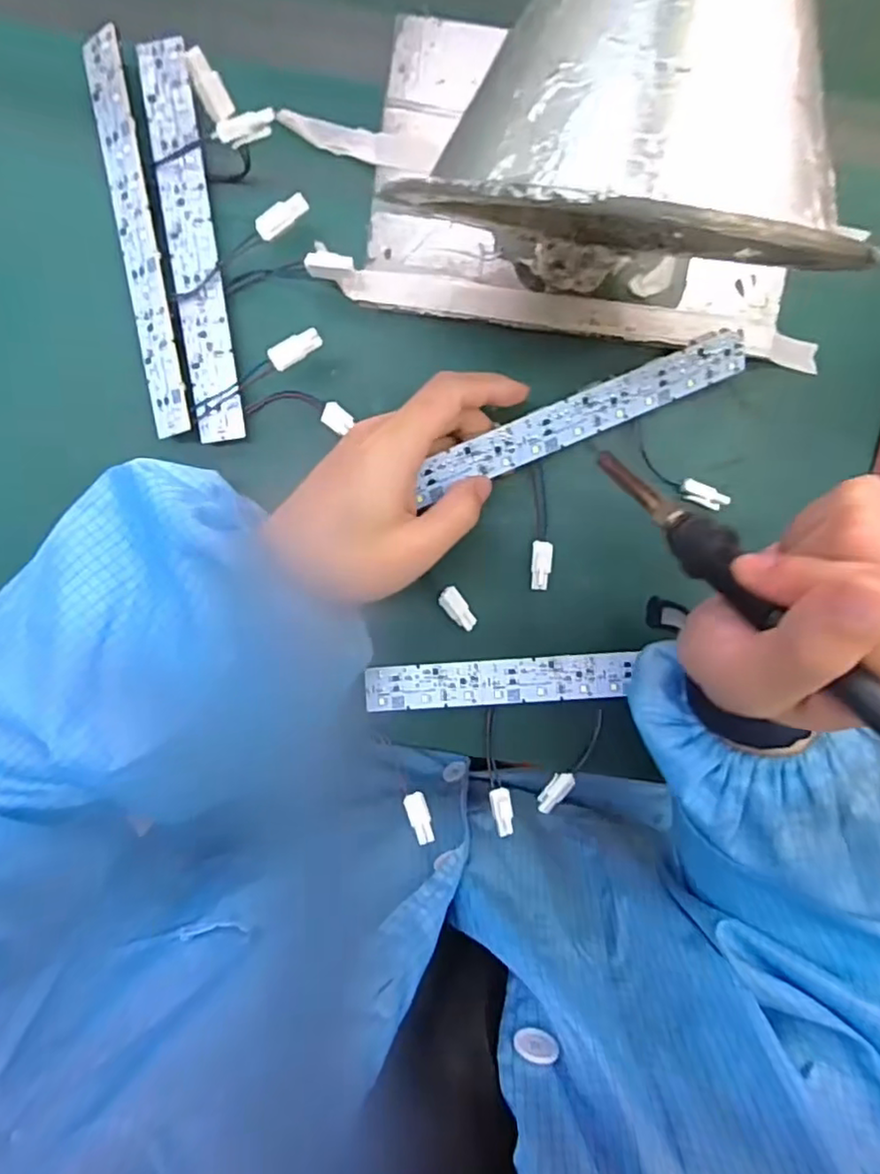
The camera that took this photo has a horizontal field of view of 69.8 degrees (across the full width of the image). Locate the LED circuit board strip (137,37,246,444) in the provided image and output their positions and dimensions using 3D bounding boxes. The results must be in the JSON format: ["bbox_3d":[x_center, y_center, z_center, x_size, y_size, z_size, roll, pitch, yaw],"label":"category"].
[{"bbox_3d":[-0.125,-0.172,0.323,0.025,0.008,0.191,-6,96,0],"label":"LED circuit board strip"}]

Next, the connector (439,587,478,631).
[{"bbox_3d":[0.010,0.012,0.346,0.012,0.004,0.027,-38,95,3],"label":"connector"}]

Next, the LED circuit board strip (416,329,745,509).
[{"bbox_3d":[0.073,-0.087,0.320,0.177,0.004,0.024,-23,122,-4],"label":"LED circuit board strip"}]

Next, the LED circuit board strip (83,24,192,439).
[{"bbox_3d":[-0.151,-0.172,0.316,0.022,0.004,0.188,-7,96,17],"label":"LED circuit board strip"}]

